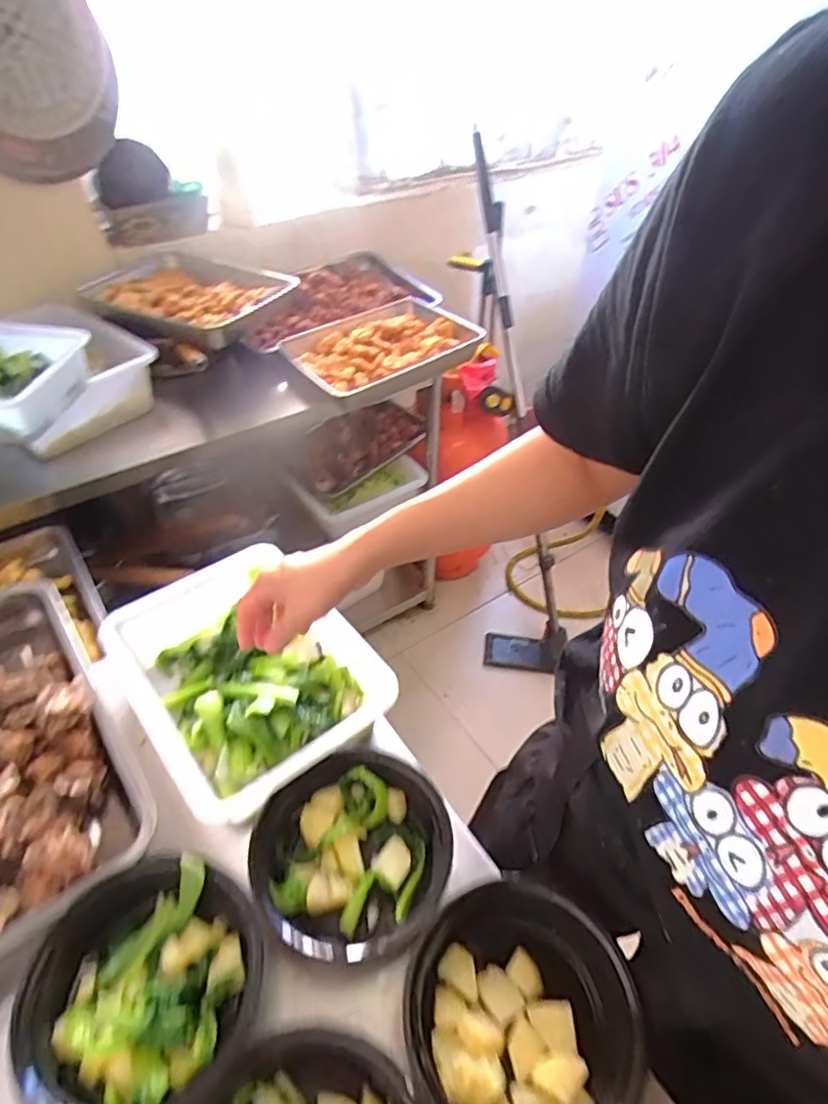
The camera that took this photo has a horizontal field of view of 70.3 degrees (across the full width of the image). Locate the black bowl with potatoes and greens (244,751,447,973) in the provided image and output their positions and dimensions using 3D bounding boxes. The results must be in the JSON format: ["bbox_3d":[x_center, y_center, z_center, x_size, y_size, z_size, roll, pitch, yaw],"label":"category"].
[{"bbox_3d":[-0.045,0.252,0.498,0.173,0.046,0.152,-29,53,-27],"label":"black bowl with potatoes and greens"}]

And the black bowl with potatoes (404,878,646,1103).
[{"bbox_3d":[0.075,0.330,0.421,0.148,0.060,0.160,1,45,-1],"label":"black bowl with potatoes"}]

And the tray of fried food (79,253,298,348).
[{"bbox_3d":[-0.452,-0.523,1.187,0.377,0.053,0.302,17,47,14],"label":"tray of fried food"}]

